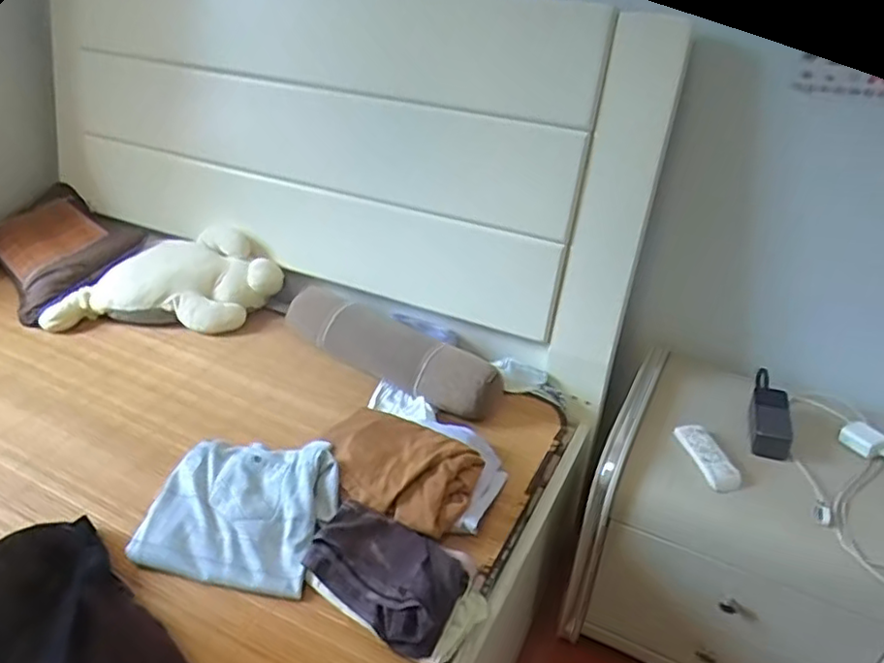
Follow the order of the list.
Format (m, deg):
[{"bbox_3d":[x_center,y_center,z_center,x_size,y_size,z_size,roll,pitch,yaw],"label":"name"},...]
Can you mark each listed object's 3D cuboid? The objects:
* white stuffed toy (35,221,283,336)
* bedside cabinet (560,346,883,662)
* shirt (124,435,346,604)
[{"bbox_3d":[-0.589,-0.116,1.395,0.457,0.153,0.217,1,30,-5],"label":"white stuffed toy"},{"bbox_3d":[0.538,0.343,1.137,0.477,0.414,0.446,17,33,22],"label":"bedside cabinet"},{"bbox_3d":[-0.278,0.240,0.903,0.239,0.078,0.221,7,31,7],"label":"shirt"}]

